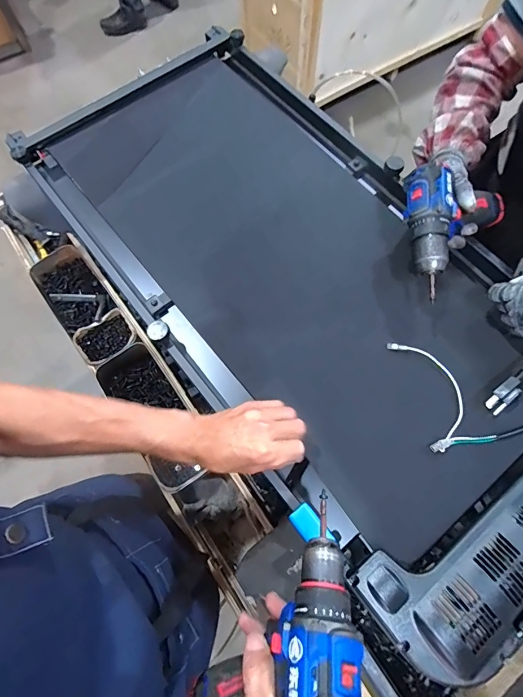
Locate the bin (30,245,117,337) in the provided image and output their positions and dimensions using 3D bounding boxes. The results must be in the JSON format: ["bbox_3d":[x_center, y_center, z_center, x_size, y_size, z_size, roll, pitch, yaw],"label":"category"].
[{"bbox_3d":[-0.449,-0.135,0.910,0.129,0.054,0.225,-36,74,-11],"label":"bin"}]

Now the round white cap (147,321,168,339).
[{"bbox_3d":[-0.148,-0.026,0.537,0.028,0.009,0.029,0,71,0],"label":"round white cap"}]

